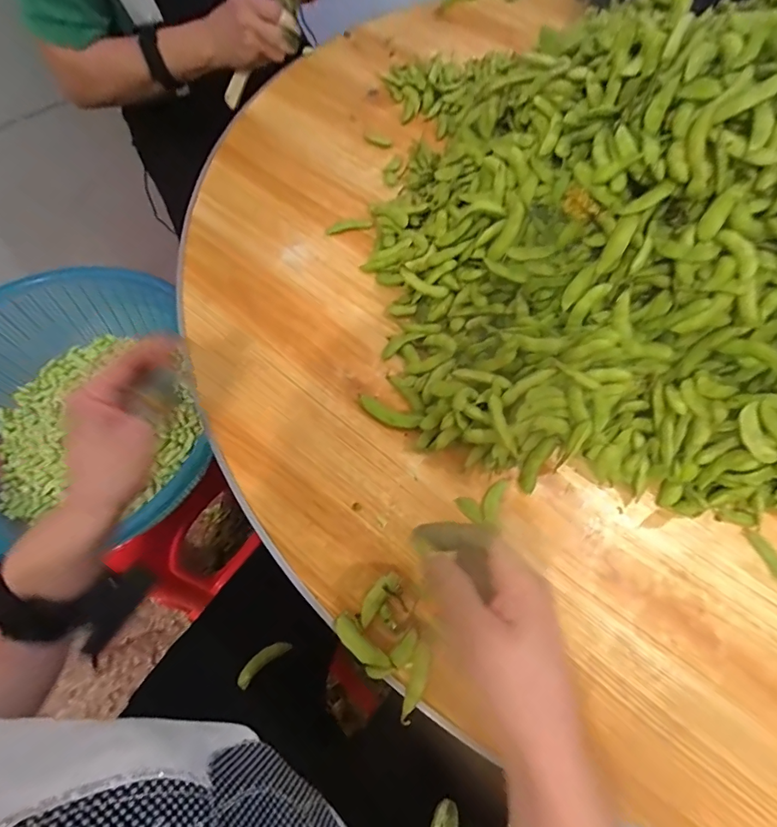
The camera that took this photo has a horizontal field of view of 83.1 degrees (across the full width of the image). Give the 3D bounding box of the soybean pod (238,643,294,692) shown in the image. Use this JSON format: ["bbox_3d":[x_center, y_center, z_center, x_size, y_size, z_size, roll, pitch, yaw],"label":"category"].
[{"bbox_3d":[-0.130,0.258,0.458,0.060,0.007,0.018,-28,66,-39],"label":"soybean pod"}]

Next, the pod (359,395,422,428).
[{"bbox_3d":[0.000,0.000,0.410,0.062,0.007,0.019,22,65,8],"label":"pod"}]

